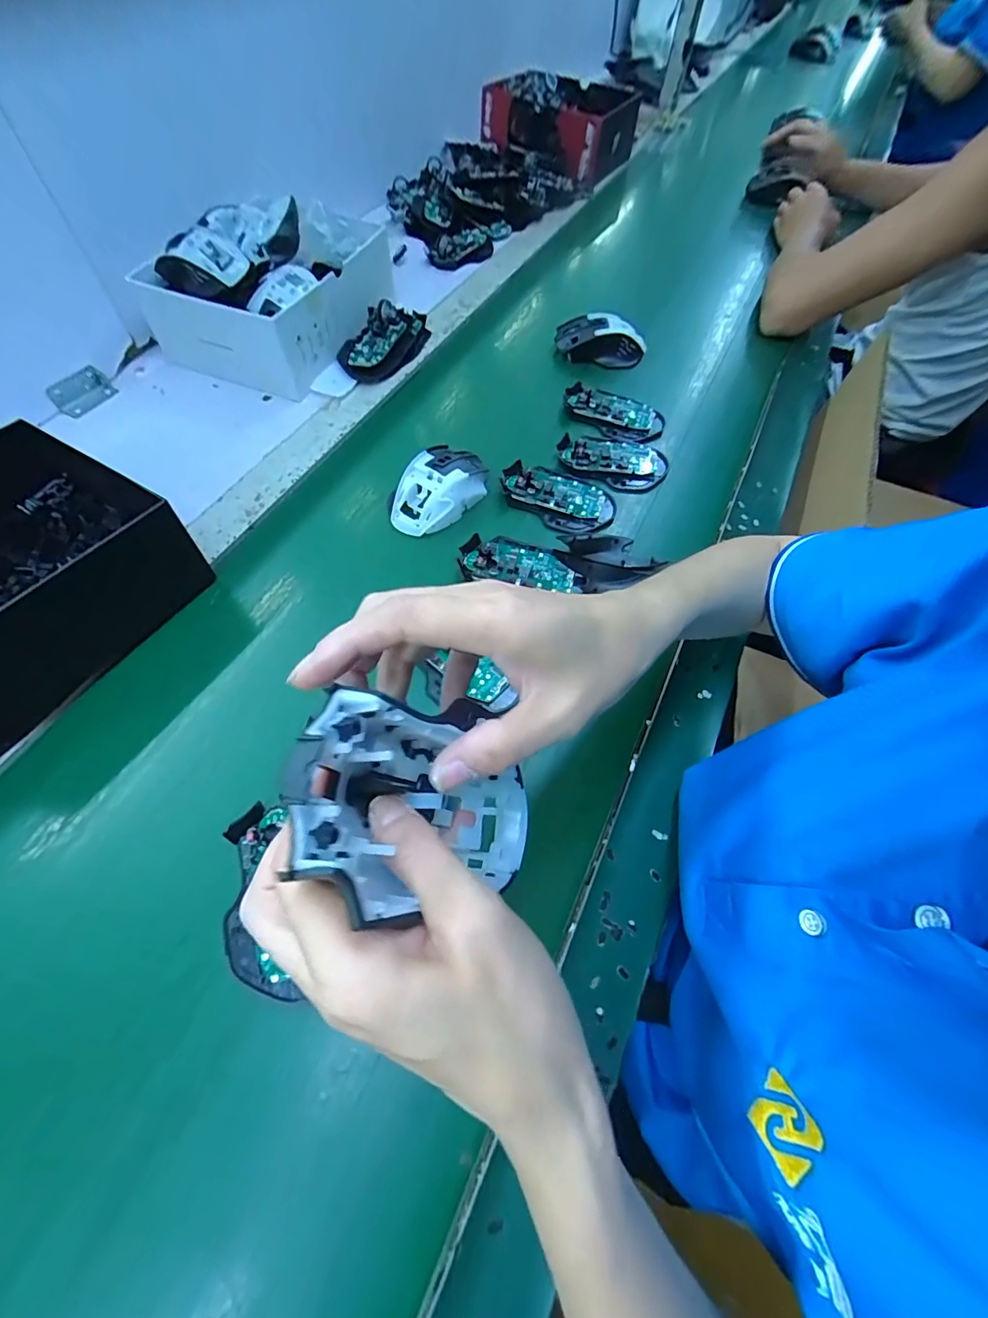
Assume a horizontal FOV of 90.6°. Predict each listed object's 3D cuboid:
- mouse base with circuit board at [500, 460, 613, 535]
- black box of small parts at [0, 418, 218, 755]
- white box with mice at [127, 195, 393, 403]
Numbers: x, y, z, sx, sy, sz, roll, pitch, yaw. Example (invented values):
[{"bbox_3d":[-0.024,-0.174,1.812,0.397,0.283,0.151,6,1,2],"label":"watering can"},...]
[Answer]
[{"bbox_3d":[0.065,-0.169,0.492,0.116,0.017,0.069,27,63,13],"label":"mouse base with circuit board"},{"bbox_3d":[-0.387,-0.059,0.377,0.179,0.085,0.248,30,64,14],"label":"black box of small parts"},{"bbox_3d":[-0.264,-0.455,0.594,0.204,0.115,0.251,21,62,9],"label":"white box with mice"}]

